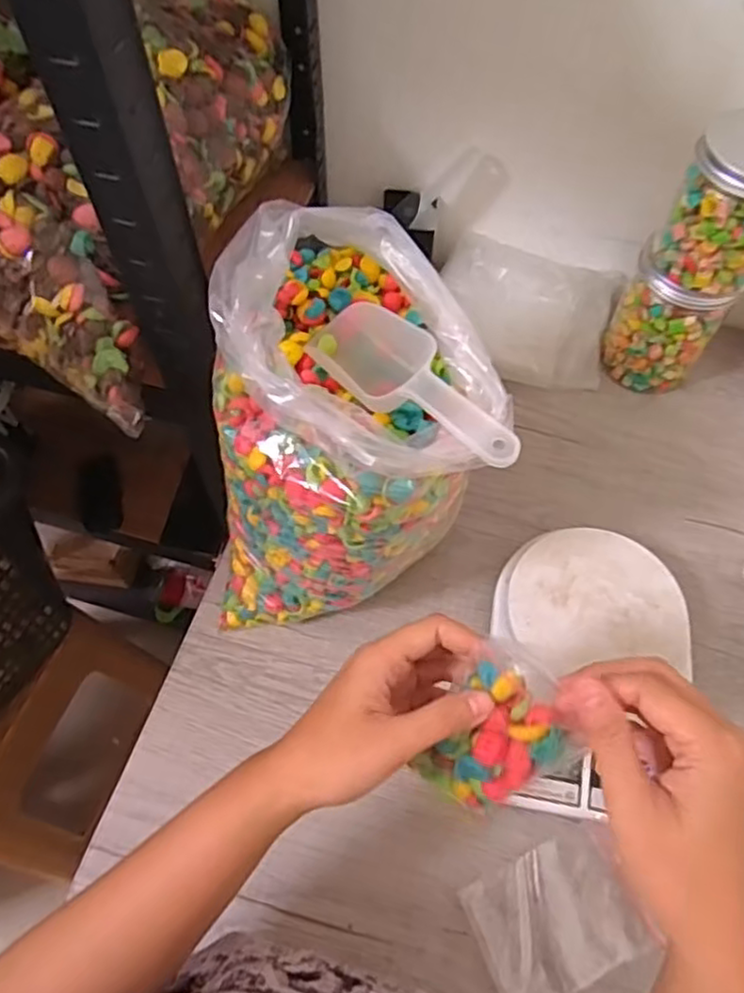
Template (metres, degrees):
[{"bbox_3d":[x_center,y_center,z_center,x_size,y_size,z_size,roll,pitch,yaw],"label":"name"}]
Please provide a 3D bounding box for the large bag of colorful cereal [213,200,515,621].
[{"bbox_3d":[-0.023,-0.041,0.477,0.183,0.262,0.191,1,62,0],"label":"large bag of colorful cereal"}]

